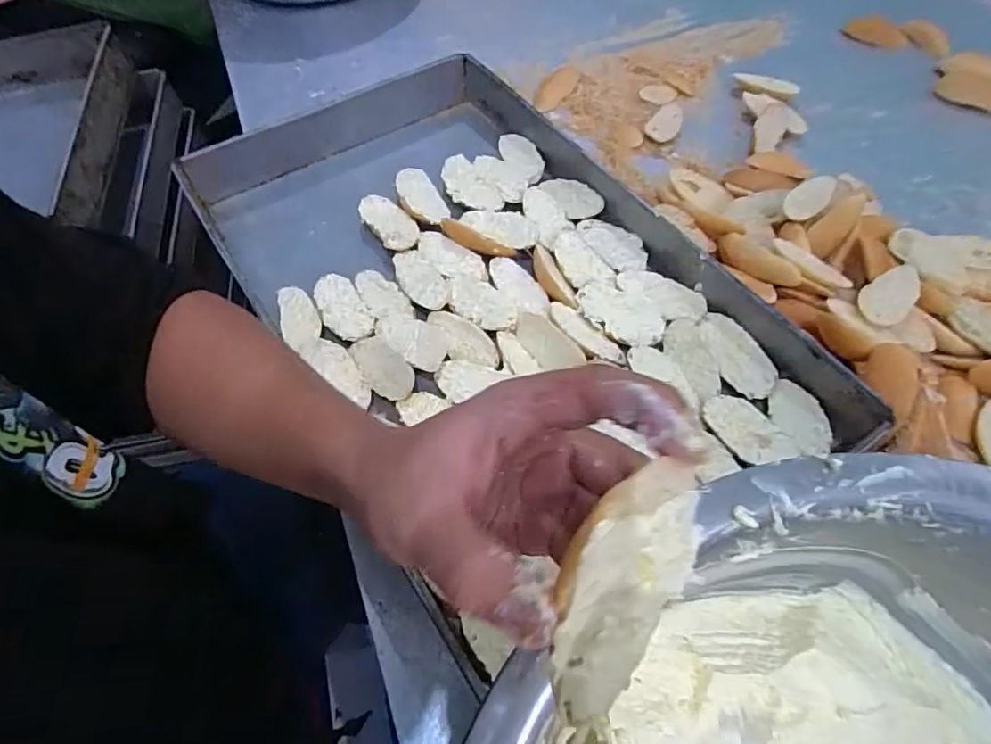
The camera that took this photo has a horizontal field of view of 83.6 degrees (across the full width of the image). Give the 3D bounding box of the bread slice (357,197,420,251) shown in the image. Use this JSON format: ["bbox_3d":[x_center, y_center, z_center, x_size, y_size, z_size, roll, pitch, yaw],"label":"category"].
[{"bbox_3d":[-0.113,-0.159,0.594,0.040,0.015,0.082,-35,65,-19],"label":"bread slice"}]

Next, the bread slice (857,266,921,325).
[{"bbox_3d":[0.352,-0.067,0.492,0.062,0.008,0.041,-34,62,4],"label":"bread slice"}]

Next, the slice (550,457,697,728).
[{"bbox_3d":[0.036,0.059,0.161,0.040,0.018,0.076,12,99,-23],"label":"slice"}]

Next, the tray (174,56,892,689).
[{"bbox_3d":[-0.016,-0.085,0.533,0.372,0.066,0.619,-32,64,-18],"label":"tray"}]

